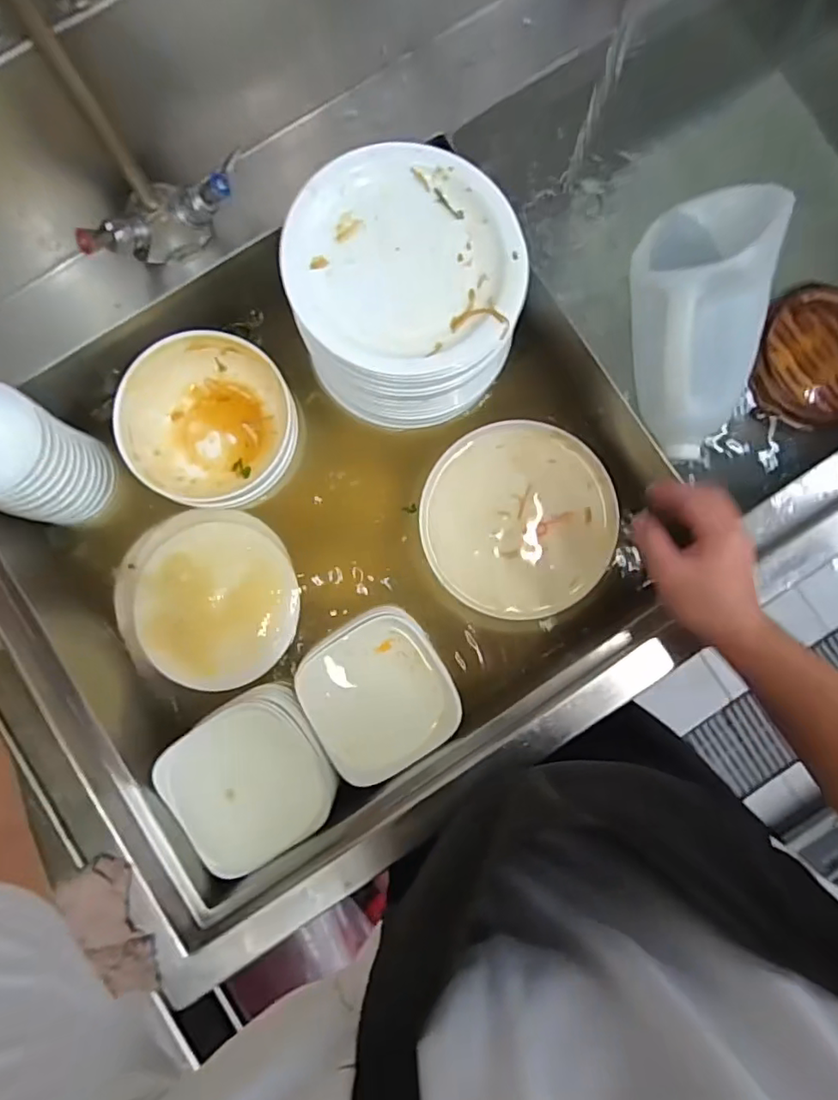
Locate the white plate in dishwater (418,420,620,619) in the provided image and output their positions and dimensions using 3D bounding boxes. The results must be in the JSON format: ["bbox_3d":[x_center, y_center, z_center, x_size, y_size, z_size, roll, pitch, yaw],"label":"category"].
[{"bbox_3d":[0.119,-0.033,0.672,0.216,0.042,0.228,0,86,-1],"label":"white plate in dishwater"}]

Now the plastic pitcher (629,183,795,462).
[{"bbox_3d":[0.297,-0.256,0.592,0.136,0.114,0.294,6,86,0],"label":"plastic pitcher"}]

